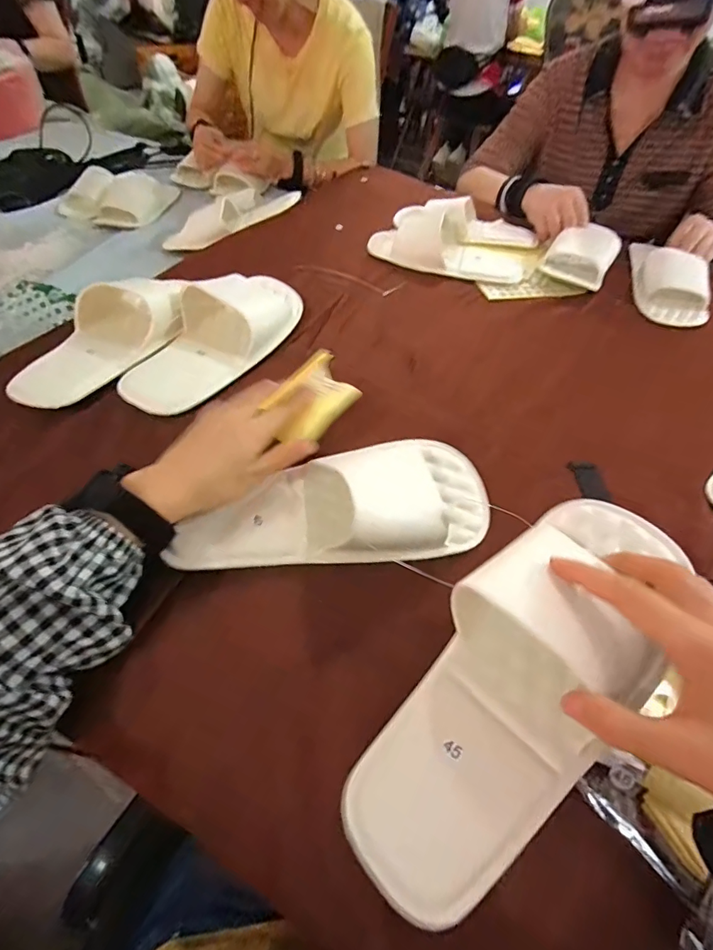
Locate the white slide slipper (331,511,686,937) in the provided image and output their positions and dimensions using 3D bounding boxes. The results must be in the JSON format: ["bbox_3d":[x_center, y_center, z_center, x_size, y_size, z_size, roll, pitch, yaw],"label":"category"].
[{"bbox_3d":[0.101,0.117,0.278,0.104,0.064,0.272,34,73,20],"label":"white slide slipper"}]

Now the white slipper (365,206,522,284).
[{"bbox_3d":[0.135,-0.342,0.680,0.232,0.052,0.084,11,51,3],"label":"white slipper"}]

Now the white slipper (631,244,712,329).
[{"bbox_3d":[0.468,-0.299,0.684,0.094,0.056,0.202,17,51,8],"label":"white slipper"}]

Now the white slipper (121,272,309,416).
[{"bbox_3d":[-0.152,-0.161,0.515,0.100,0.055,0.253,24,53,13],"label":"white slipper"}]

